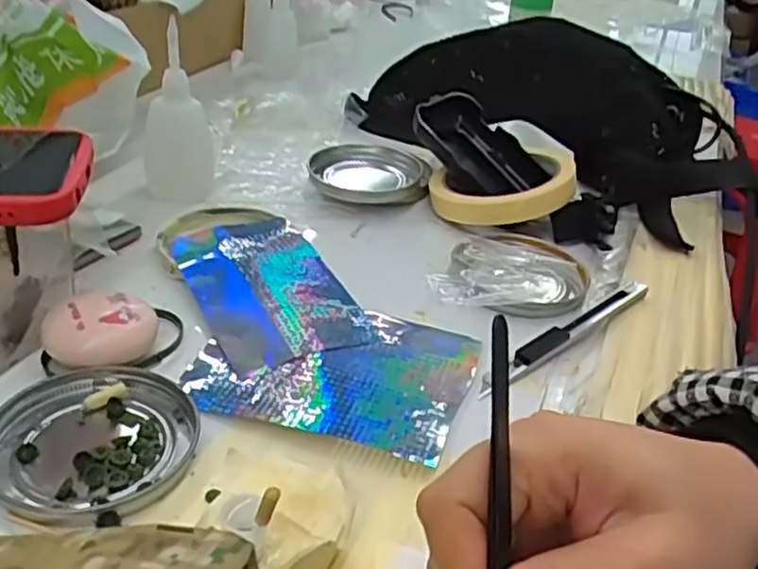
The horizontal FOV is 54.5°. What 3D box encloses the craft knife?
[{"bbox_3d":[0.100,0.025,0.383,0.137,0.009,0.013,-21,40,-38],"label":"craft knife"}]

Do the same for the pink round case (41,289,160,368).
[{"bbox_3d":[-0.126,0.022,0.334,0.047,0.022,0.038,-3,32,-15],"label":"pink round case"}]

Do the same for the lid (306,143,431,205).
[{"bbox_3d":[-0.010,-0.078,0.520,0.084,0.019,0.082,4,31,-3],"label":"lid"}]

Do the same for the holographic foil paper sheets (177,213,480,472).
[{"bbox_3d":[-0.035,0.016,0.371,0.166,0.010,0.150,12,31,11],"label":"holographic foil paper sheets"}]

